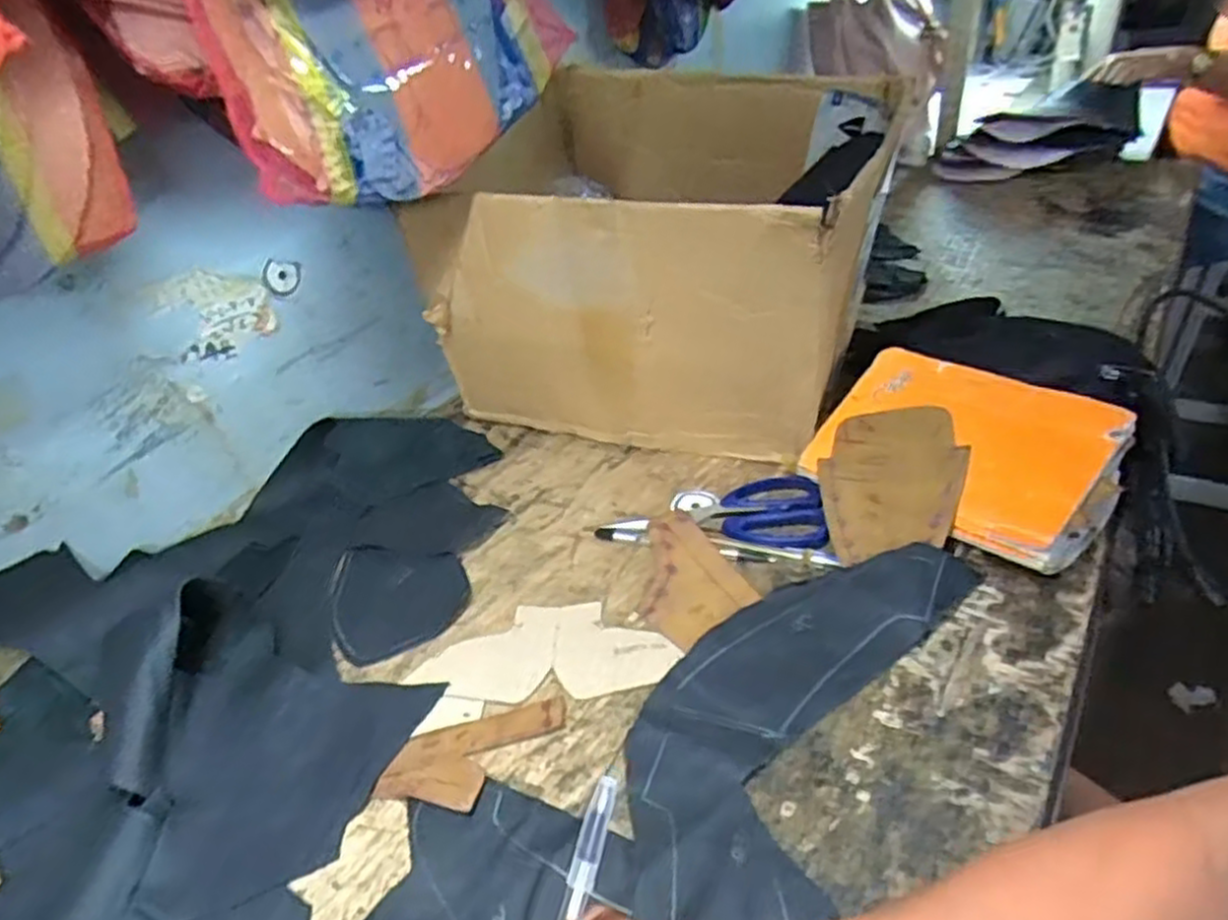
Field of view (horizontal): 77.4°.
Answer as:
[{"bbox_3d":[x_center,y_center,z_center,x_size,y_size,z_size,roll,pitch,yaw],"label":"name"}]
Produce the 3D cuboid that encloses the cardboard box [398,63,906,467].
[{"bbox_3d":[0.056,-0.202,0.753,0.371,0.276,0.354,7,37,20],"label":"cardboard box"}]

